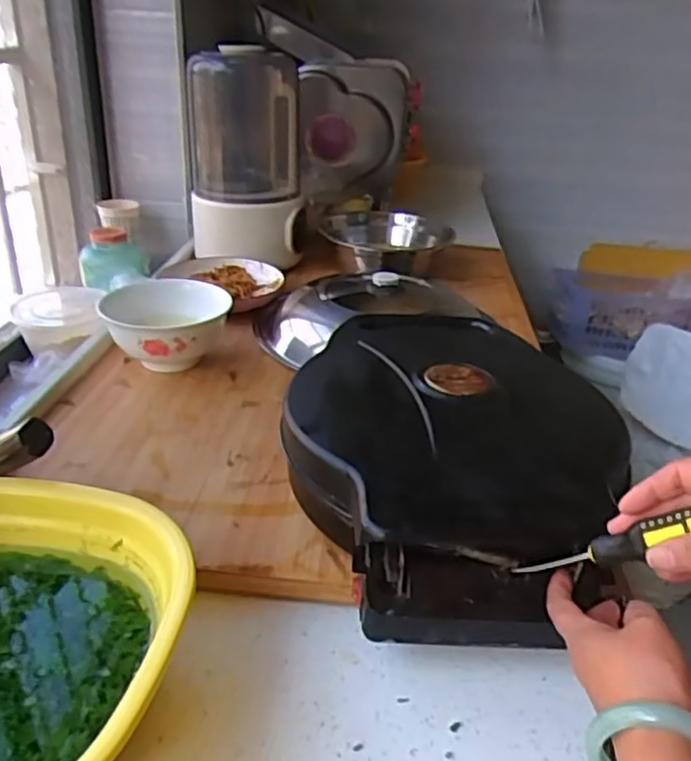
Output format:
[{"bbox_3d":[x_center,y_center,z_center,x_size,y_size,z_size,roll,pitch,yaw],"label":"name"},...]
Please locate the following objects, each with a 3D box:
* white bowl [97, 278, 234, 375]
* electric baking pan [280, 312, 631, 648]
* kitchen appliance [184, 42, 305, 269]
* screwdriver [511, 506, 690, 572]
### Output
[{"bbox_3d":[-0.213,-0.059,0.808,0.143,0.083,0.134,3,29,-2],"label":"white bowl"},{"bbox_3d":[0.088,0.048,0.608,0.268,0.104,0.368,3,29,-2],"label":"electric baking pan"},{"bbox_3d":[-0.162,-0.359,1.078,0.178,0.310,0.148,-2,29,-10],"label":"kitchen appliance"},{"bbox_3d":[0.165,0.105,0.412,0.018,0.150,0.016,-24,78,-40],"label":"screwdriver"}]

